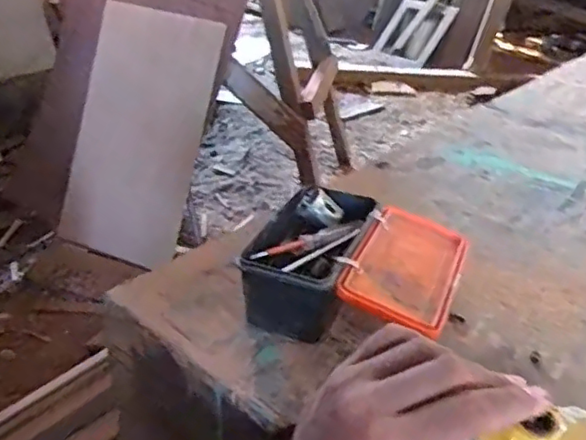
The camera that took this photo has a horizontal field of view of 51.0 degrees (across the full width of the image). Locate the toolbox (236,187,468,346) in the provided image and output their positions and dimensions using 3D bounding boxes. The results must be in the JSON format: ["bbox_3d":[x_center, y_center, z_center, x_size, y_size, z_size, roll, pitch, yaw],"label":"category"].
[{"bbox_3d":[0.053,0.036,0.495,0.159,0.057,0.143,11,33,15],"label":"toolbox"}]

